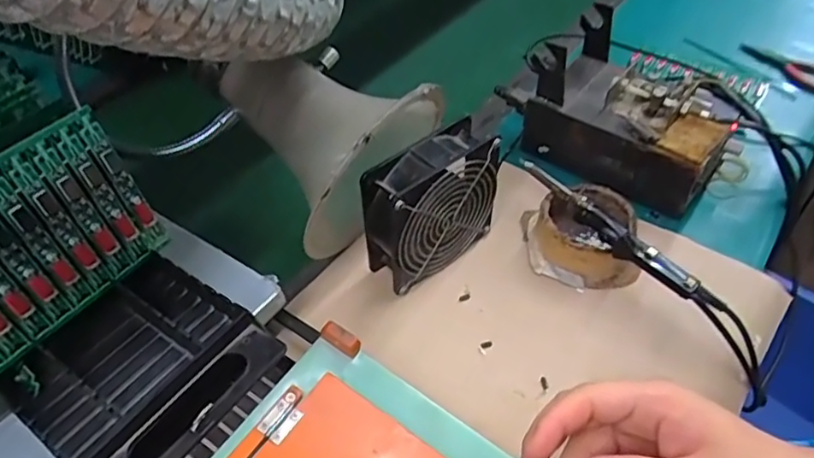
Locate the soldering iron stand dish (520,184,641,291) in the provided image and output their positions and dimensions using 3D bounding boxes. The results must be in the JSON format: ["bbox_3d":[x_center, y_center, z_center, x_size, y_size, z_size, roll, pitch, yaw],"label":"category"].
[{"bbox_3d":[0.157,0.004,0.533,0.088,0.057,0.089,-1,46,1],"label":"soldering iron stand dish"}]

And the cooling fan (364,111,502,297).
[{"bbox_3d":[0.022,-0.018,0.514,0.113,0.118,0.047,-32,53,-25],"label":"cooling fan"}]

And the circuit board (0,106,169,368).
[{"bbox_3d":[-0.247,0.012,0.387,0.004,0.114,0.164,15,48,36],"label":"circuit board"}]

